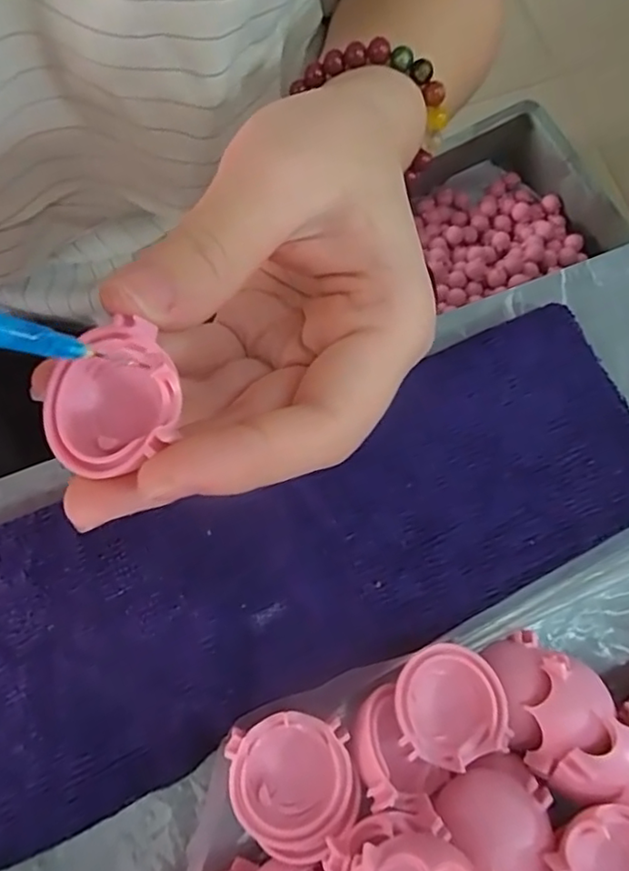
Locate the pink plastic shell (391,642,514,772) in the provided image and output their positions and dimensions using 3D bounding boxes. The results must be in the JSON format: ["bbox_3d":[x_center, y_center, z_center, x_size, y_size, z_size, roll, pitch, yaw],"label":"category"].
[{"bbox_3d":[0.035,0.071,0.160,0.028,0.010,0.028,-21,79,-4],"label":"pink plastic shell"}]

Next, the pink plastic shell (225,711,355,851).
[{"bbox_3d":[-0.005,0.086,0.152,0.029,0.012,0.029,0,78,0],"label":"pink plastic shell"}]

